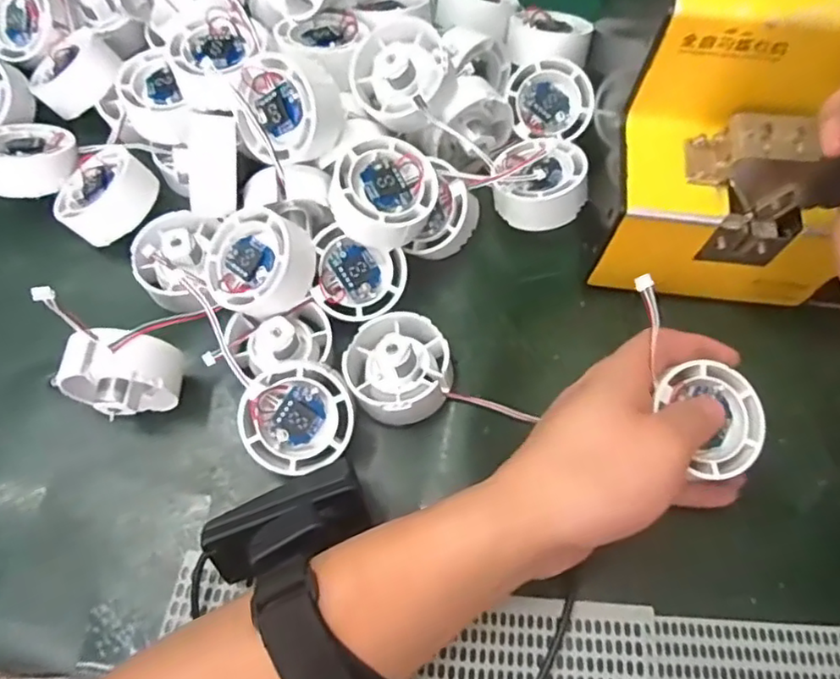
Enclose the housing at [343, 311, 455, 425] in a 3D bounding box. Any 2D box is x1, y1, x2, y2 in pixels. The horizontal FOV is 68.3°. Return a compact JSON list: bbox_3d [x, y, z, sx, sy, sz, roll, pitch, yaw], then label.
[{"bbox_3d":[-0.011,0.013,0.322,0.052,0.031,0.056,1,67,-1],"label":"housing"}]

